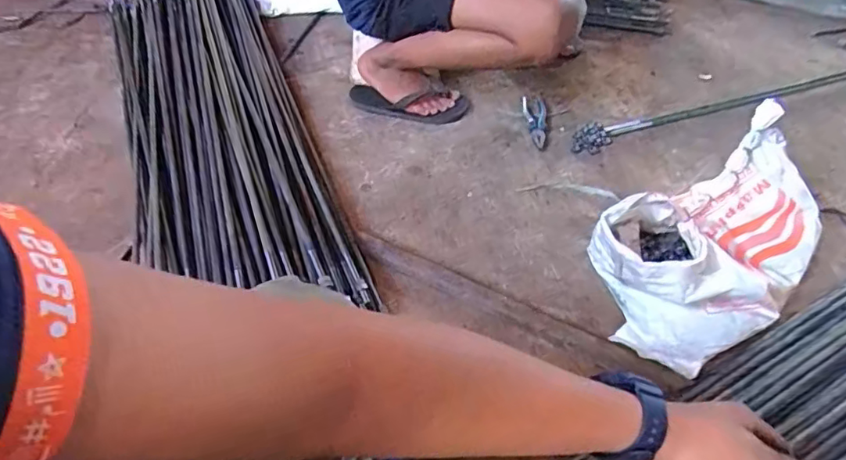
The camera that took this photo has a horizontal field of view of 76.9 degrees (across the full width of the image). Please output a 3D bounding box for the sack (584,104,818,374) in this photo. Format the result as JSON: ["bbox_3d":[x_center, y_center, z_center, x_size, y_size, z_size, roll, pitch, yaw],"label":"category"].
[{"bbox_3d":[0.487,0.015,0.871,0.406,0.220,0.255,-30,59,-24],"label":"sack"}]

